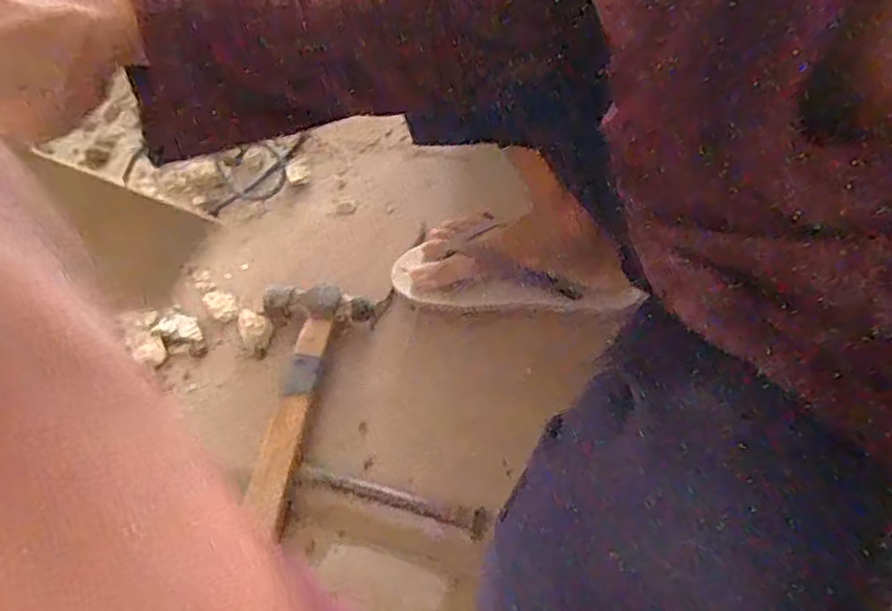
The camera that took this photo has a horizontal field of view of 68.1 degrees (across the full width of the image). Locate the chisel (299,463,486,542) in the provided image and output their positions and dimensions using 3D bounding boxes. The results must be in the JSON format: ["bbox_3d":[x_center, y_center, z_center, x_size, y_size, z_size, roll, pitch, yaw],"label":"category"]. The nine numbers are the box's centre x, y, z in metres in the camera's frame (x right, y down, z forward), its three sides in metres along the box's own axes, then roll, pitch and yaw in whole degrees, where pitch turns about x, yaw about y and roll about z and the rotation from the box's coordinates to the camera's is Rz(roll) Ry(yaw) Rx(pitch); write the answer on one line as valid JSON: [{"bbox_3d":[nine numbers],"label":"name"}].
[{"bbox_3d":[-0.049,0.173,0.588,0.171,0.025,0.023,12,60,11],"label":"chisel"}]

